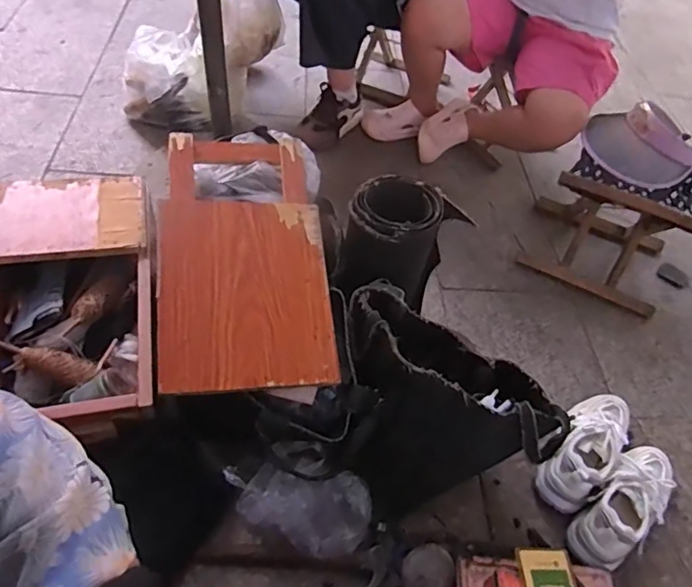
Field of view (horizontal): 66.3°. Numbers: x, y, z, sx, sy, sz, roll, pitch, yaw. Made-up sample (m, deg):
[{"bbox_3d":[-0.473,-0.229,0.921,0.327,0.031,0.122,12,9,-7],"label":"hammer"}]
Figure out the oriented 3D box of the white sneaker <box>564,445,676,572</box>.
[{"bbox_3d":[0.417,0.310,0.776,0.223,0.089,0.091,-36,62,-29],"label":"white sneaker"}]

